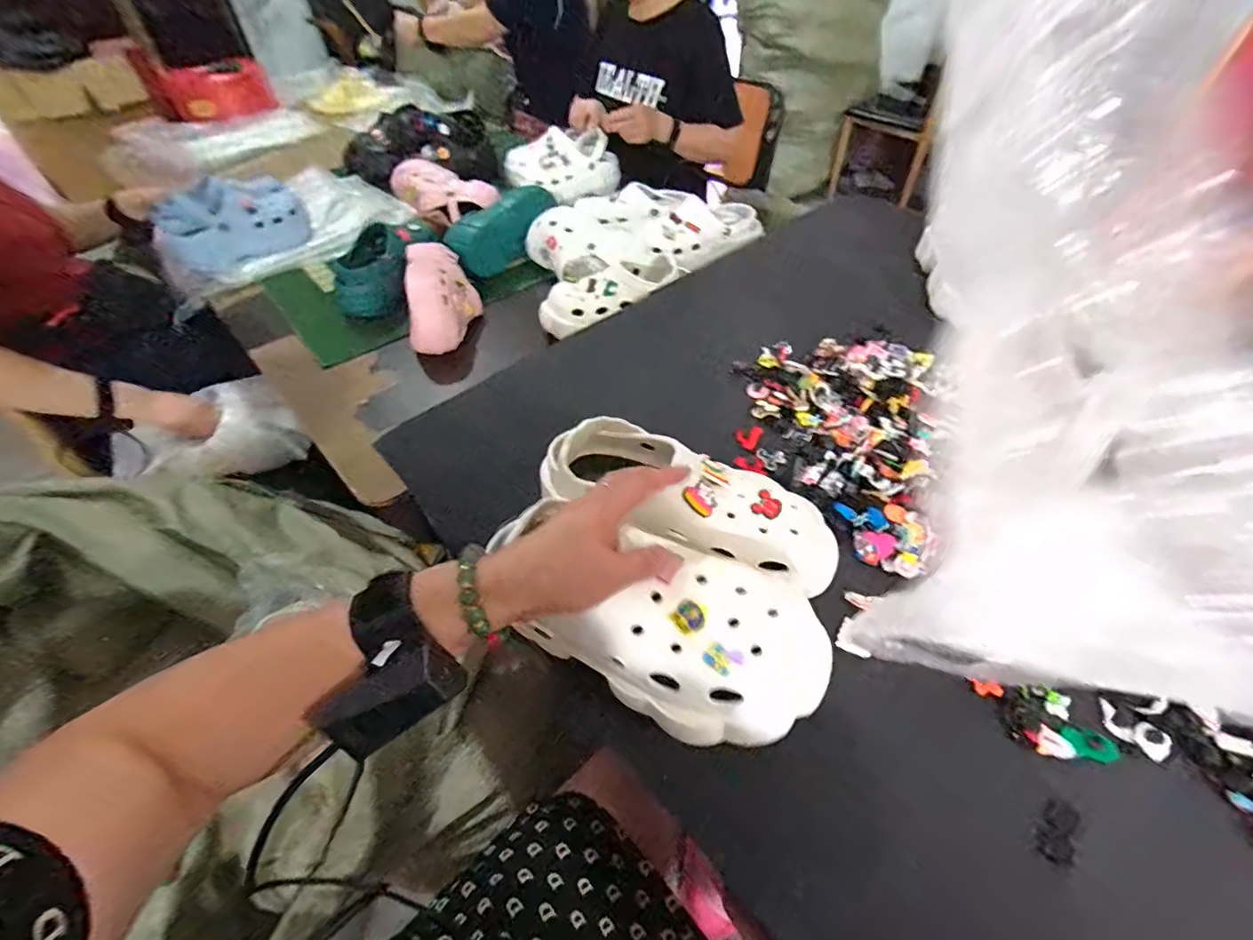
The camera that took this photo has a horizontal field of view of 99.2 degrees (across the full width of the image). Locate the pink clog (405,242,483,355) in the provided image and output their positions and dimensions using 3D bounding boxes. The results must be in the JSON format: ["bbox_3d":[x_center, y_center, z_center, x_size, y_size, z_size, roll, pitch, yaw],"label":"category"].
[{"bbox_3d":[-0.312,-0.292,0.903,0.107,0.109,0.182,-6,49,-3],"label":"pink clog"}]

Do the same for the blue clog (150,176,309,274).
[{"bbox_3d":[-0.774,-0.489,1.060,0.259,0.136,0.154,-27,53,-20],"label":"blue clog"}]

